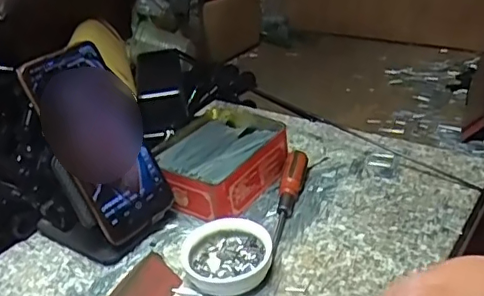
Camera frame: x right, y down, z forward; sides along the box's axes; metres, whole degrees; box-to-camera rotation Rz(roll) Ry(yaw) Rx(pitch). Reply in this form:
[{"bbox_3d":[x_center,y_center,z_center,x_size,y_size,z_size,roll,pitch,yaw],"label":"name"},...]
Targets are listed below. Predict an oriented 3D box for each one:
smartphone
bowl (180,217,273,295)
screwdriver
[{"bbox_3d":[-0.120,-0.006,0.488,0.080,0.165,0.015,-32,12,-36],"label":"smartphone"},{"bbox_3d":[-0.013,0.087,0.455,0.068,0.024,0.067,-6,32,4],"label":"bowl"},{"bbox_3d":[0.039,0.051,0.505,0.021,0.022,0.139,2,33,16],"label":"screwdriver"}]

